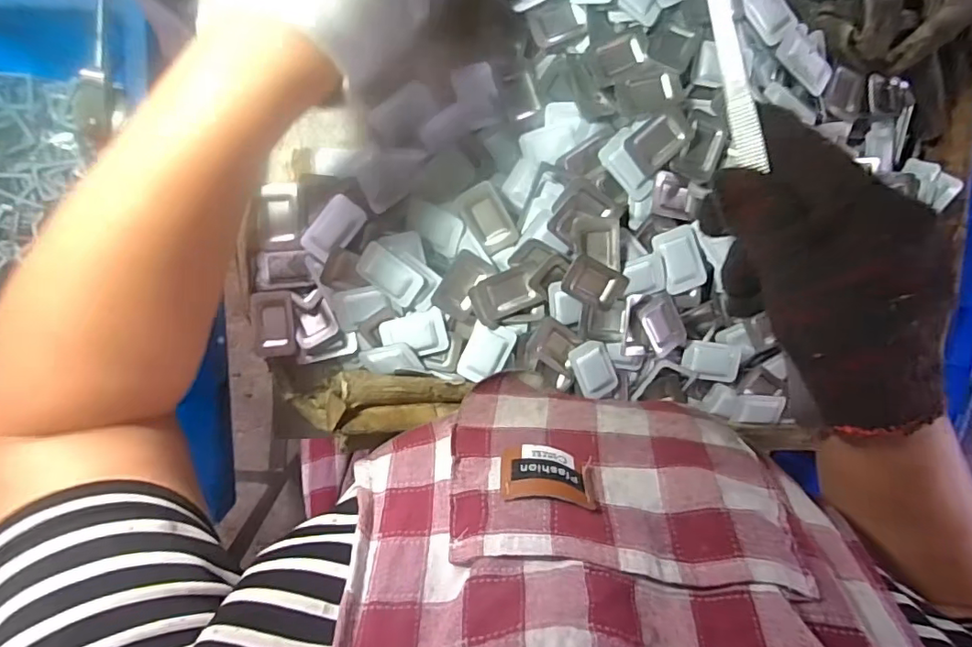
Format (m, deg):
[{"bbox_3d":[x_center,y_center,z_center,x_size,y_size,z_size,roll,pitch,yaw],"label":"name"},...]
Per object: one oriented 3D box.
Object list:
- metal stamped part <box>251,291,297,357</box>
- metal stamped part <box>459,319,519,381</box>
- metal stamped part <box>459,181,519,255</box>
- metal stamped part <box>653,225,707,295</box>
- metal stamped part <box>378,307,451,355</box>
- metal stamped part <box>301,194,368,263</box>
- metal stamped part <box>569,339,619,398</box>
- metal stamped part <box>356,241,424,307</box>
[{"bbox_3d":[-0.133,0.001,0.336,0.025,0.010,0.041,-7,97,-6],"label":"metal stamped part"},{"bbox_3d":[0.000,0.019,0.339,0.026,0.007,0.038,23,93,-9],"label":"metal stamped part"},{"bbox_3d":[0.002,-0.063,0.325,0.024,0.005,0.039,-27,102,22],"label":"metal stamped part"},{"bbox_3d":[0.125,-0.040,0.342,0.026,0.006,0.041,-21,99,-5],"label":"metal stamped part"},{"bbox_3d":[-0.045,0.007,0.337,0.040,0.006,0.027,-15,98,-5],"label":"metal stamped part"},{"bbox_3d":[-0.095,-0.059,0.332,0.025,0.011,0.040,38,91,-10],"label":"metal stamped part"},{"bbox_3d":[0.071,0.030,0.348,0.026,0.009,0.039,-27,99,-4],"label":"metal stamped part"},{"bbox_3d":[-0.059,-0.030,0.327,0.040,0.007,0.026,40,112,-1],"label":"metal stamped part"}]

